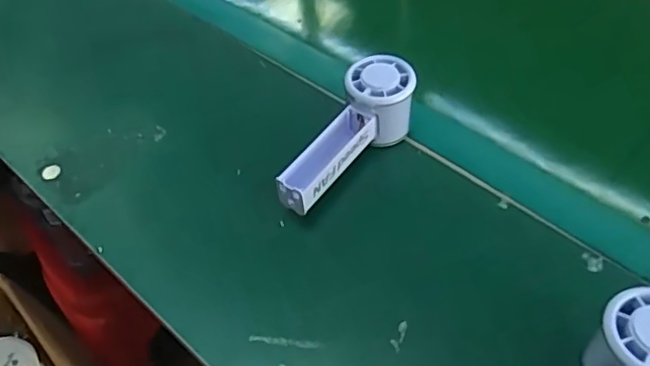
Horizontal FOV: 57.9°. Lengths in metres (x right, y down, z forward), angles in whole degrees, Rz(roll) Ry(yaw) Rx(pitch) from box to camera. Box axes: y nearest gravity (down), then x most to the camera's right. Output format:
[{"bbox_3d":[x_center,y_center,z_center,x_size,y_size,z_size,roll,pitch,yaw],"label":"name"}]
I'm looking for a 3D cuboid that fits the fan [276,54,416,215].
[{"bbox_3d":[0.021,-0.036,0.482,0.056,0.062,0.153,26,57,23],"label":"fan"}]

